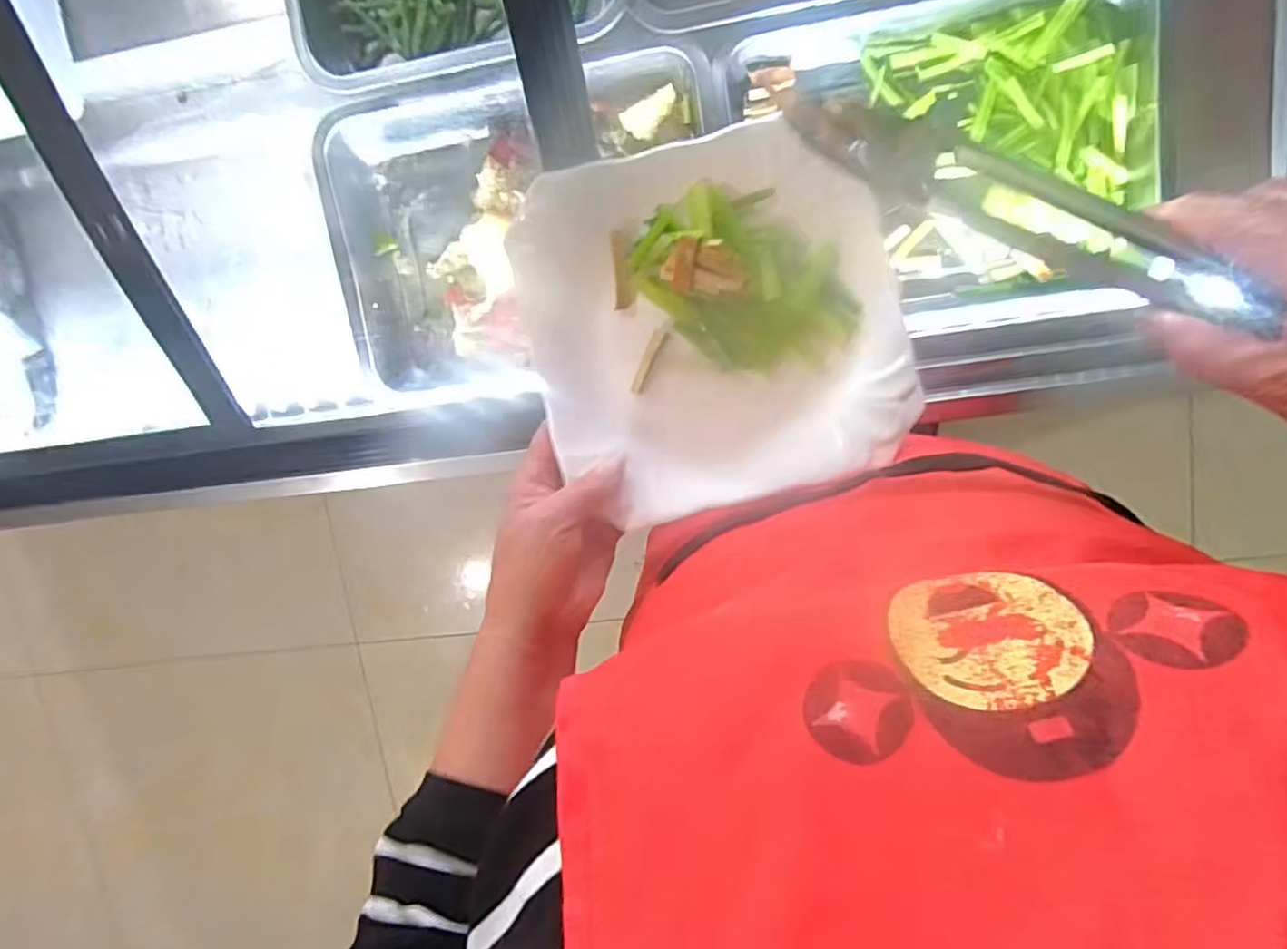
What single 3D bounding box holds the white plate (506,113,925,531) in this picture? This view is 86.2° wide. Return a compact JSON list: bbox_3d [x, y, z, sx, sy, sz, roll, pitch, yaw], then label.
[{"bbox_3d":[0.044,-0.093,0.423,0.218,0.040,0.215,1,98,5],"label":"white plate"}]

